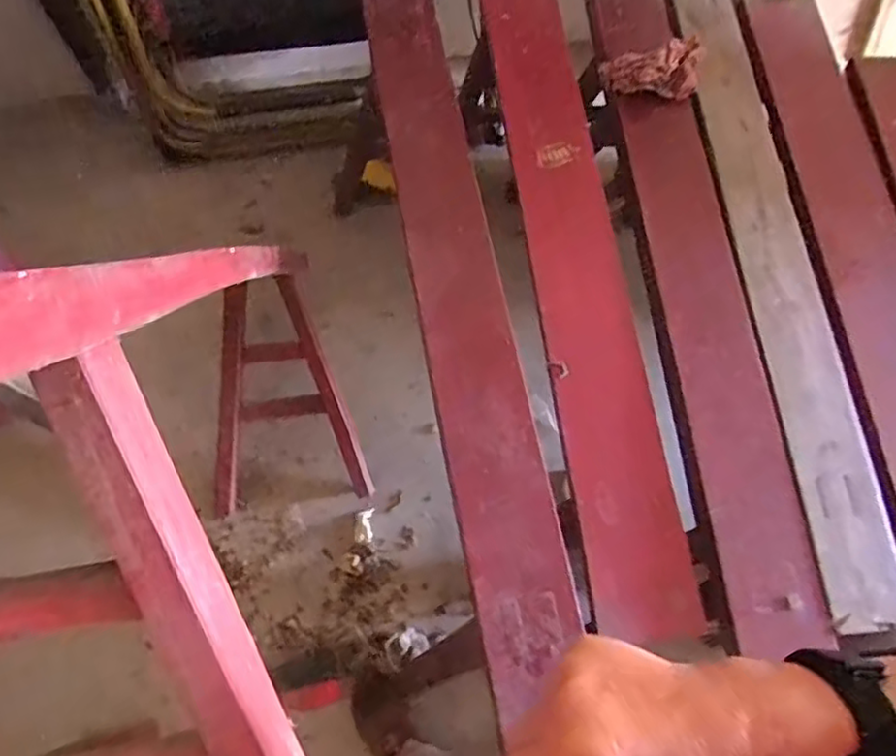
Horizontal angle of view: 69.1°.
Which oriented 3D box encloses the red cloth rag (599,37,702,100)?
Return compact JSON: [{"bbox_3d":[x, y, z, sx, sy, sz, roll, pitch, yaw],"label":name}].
[{"bbox_3d":[0.325,-0.476,1.013,0.148,0.055,0.096,-16,71,-9],"label":"red cloth rag"}]

